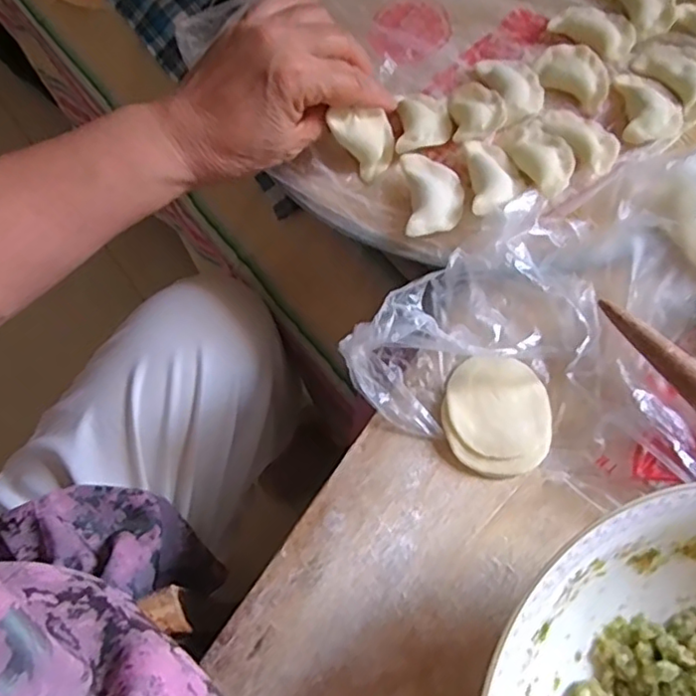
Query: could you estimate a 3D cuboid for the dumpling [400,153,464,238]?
[{"bbox_3d":[0.051,-0.090,0.365,0.036,0.016,0.053,-3,70,4],"label":"dumpling"}]

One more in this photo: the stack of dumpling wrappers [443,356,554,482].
[{"bbox_3d":[0.078,0.035,0.325,0.054,0.008,0.062,3,71,7],"label":"stack of dumpling wrappers"}]

